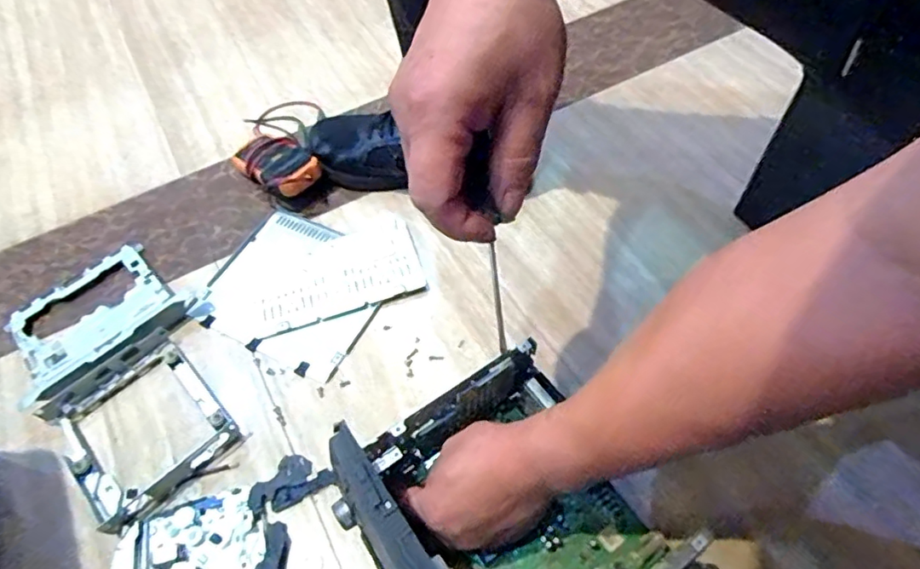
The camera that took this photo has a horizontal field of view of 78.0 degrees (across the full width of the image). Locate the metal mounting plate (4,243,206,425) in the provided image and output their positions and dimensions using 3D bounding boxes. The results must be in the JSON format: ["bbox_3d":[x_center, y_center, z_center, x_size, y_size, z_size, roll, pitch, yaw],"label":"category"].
[{"bbox_3d":[-0.376,0.033,0.585,0.168,0.027,0.149,-41,62,-21],"label":"metal mounting plate"}]

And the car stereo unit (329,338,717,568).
[{"bbox_3d":[0.047,0.173,0.406,0.183,0.133,0.207,-31,59,-15],"label":"car stereo unit"}]

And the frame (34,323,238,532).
[{"bbox_3d":[-0.290,0.127,0.512,0.125,0.022,0.147,-40,62,-21],"label":"frame"}]

